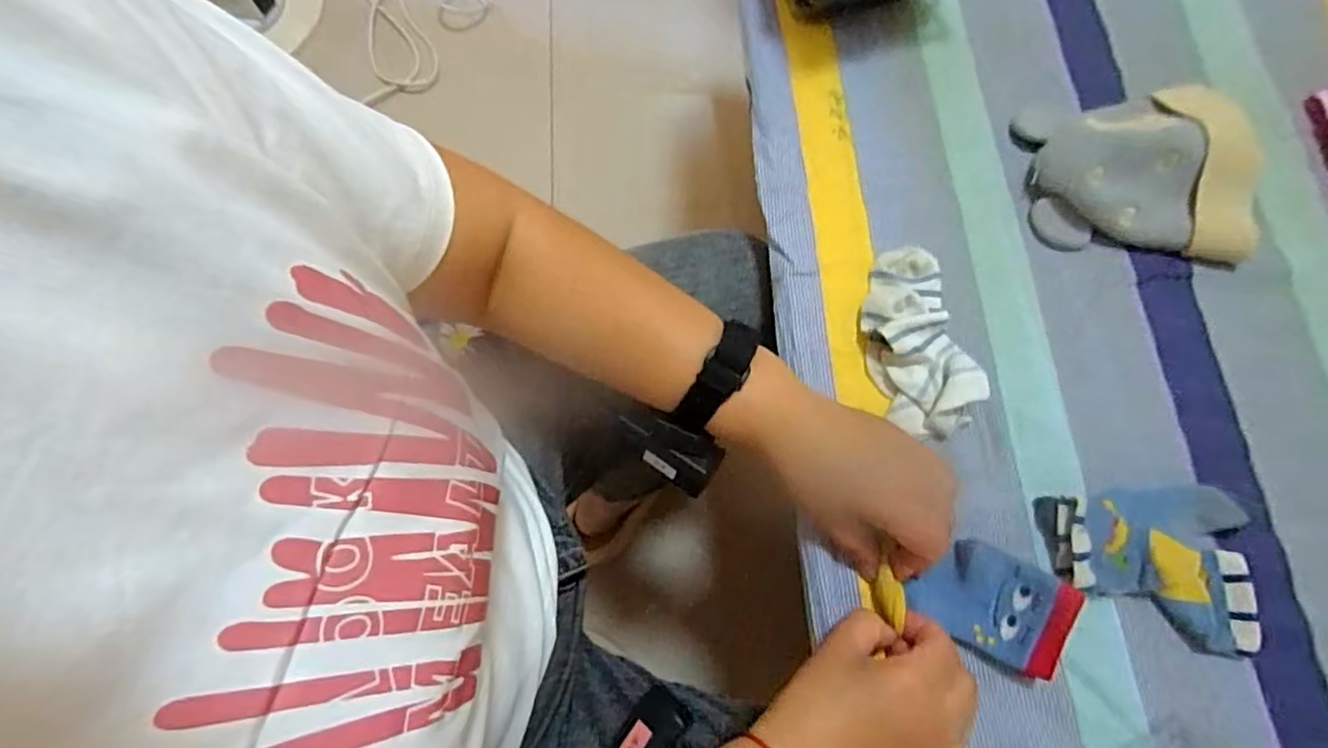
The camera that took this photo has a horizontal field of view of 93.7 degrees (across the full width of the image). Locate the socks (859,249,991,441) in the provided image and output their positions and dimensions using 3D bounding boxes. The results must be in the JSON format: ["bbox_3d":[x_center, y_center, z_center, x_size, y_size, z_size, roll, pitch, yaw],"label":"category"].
[{"bbox_3d":[0.174,-0.025,0.431,0.064,0.033,0.133,-4,73,-1],"label":"socks"}]

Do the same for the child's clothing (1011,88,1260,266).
[{"bbox_3d":[0.351,-0.158,0.464,0.155,0.044,0.136,10,74,4],"label":"child's clothing"}]

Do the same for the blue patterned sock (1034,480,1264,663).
[{"bbox_3d":[0.301,0.112,0.388,0.121,0.023,0.096,11,74,4],"label":"blue patterned sock"}]

